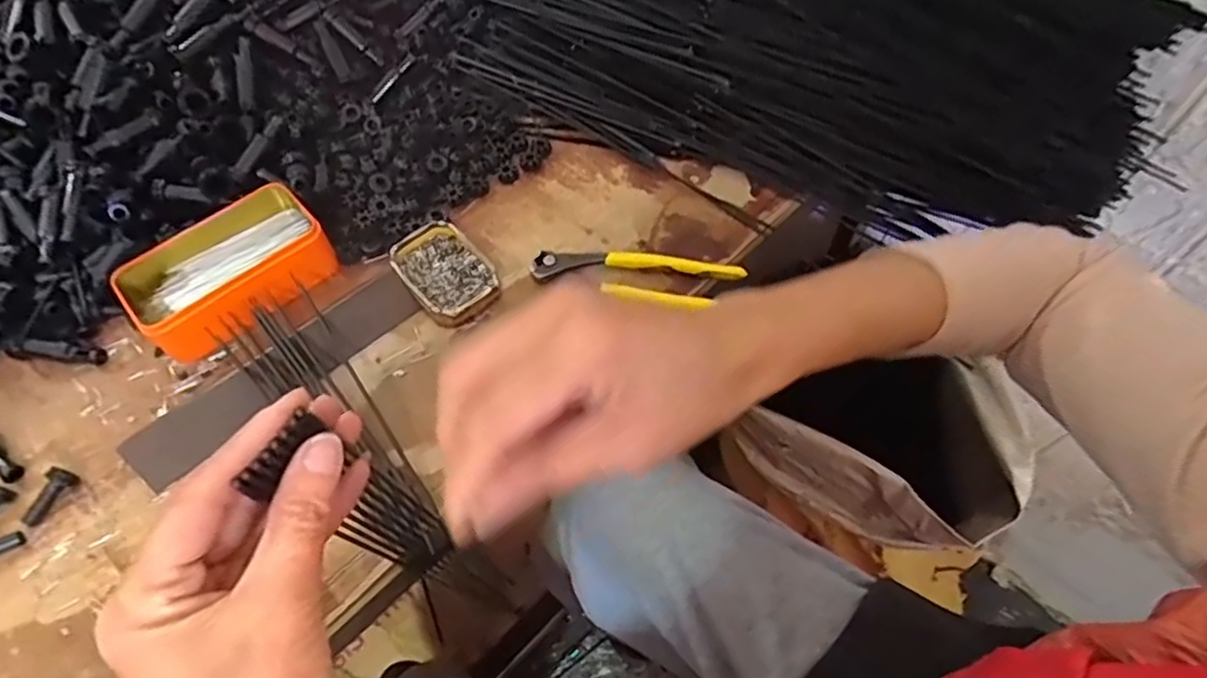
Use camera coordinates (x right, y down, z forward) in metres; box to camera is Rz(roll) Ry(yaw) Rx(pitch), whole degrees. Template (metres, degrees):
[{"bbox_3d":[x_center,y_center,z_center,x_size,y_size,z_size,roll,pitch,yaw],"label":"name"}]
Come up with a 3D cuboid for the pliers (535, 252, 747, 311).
[{"bbox_3d":[0.025,-0.052,0.523,0.162,0.017,0.038,11,59,7],"label":"pliers"}]

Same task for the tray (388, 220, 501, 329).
[{"bbox_3d":[-0.125,-0.052,0.532,0.062,0.017,0.088,-35,64,-19],"label":"tray"}]

